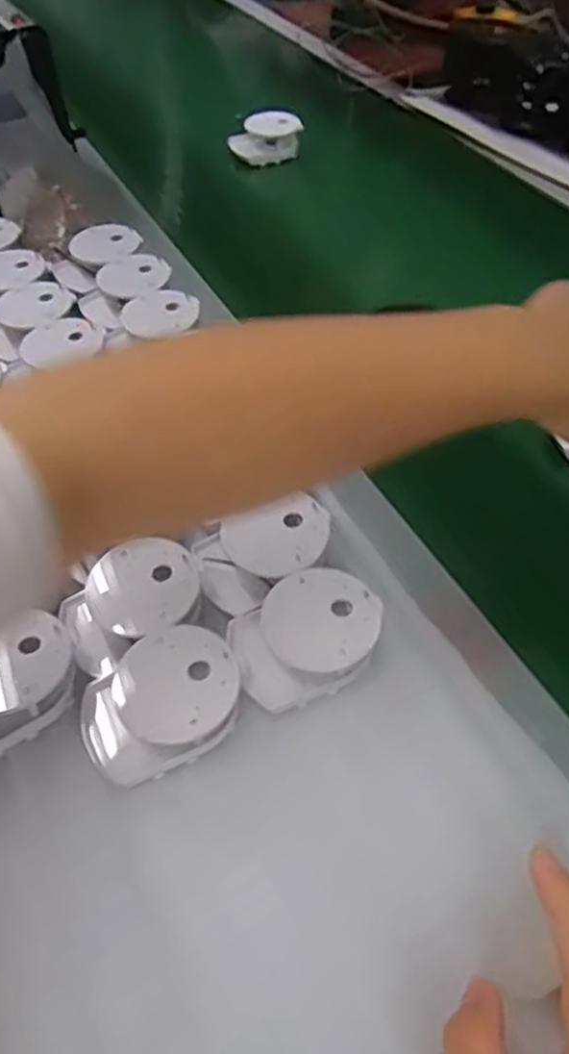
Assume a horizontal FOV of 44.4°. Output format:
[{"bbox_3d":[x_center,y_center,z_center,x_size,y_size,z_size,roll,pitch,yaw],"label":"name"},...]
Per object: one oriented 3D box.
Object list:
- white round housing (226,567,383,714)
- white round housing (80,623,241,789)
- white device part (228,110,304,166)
[{"bbox_3d":[0.012,0.060,0.388,0.082,0.031,0.066,-15,52,-11],"label":"white round housing"},{"bbox_3d":[-0.065,0.091,0.362,0.080,0.033,0.062,-26,55,-19],"label":"white round housing"},{"bbox_3d":[-0.022,-0.460,0.825,0.077,0.045,0.046,9,52,8],"label":"white device part"}]

